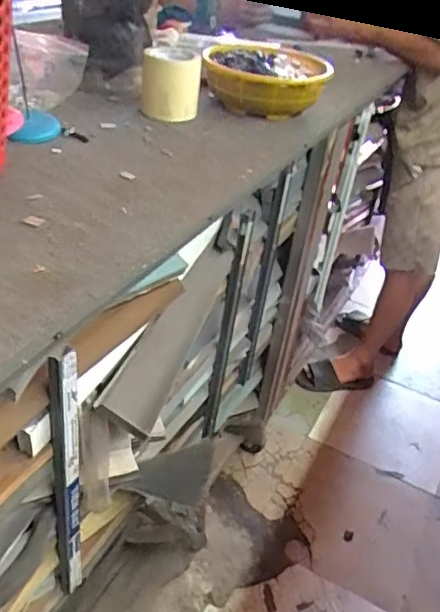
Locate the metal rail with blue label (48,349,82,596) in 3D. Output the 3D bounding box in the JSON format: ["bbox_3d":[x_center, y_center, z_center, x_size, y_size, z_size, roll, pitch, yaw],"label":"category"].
[{"bbox_3d":[-0.192,0.230,0.742,0.036,0.444,0.032,-6,37,-18],"label":"metal rail with blue label"}]

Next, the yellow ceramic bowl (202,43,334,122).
[{"bbox_3d":[0.087,-0.398,1.040,0.206,0.079,0.239,9,35,3],"label":"yellow ceramic bowl"}]

